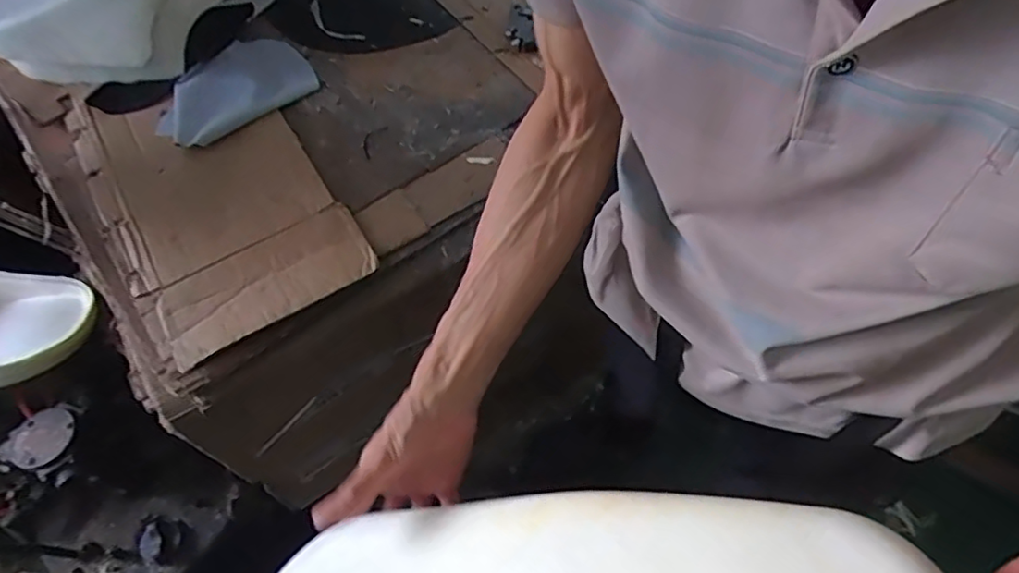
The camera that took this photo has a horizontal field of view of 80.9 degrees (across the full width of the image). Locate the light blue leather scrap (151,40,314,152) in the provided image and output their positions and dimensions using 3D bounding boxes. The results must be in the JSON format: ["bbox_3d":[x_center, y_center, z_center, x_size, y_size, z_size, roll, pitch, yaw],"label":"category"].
[{"bbox_3d":[-0.400,-0.288,0.863,0.131,0.027,0.224,36,67,23],"label":"light blue leather scrap"}]

